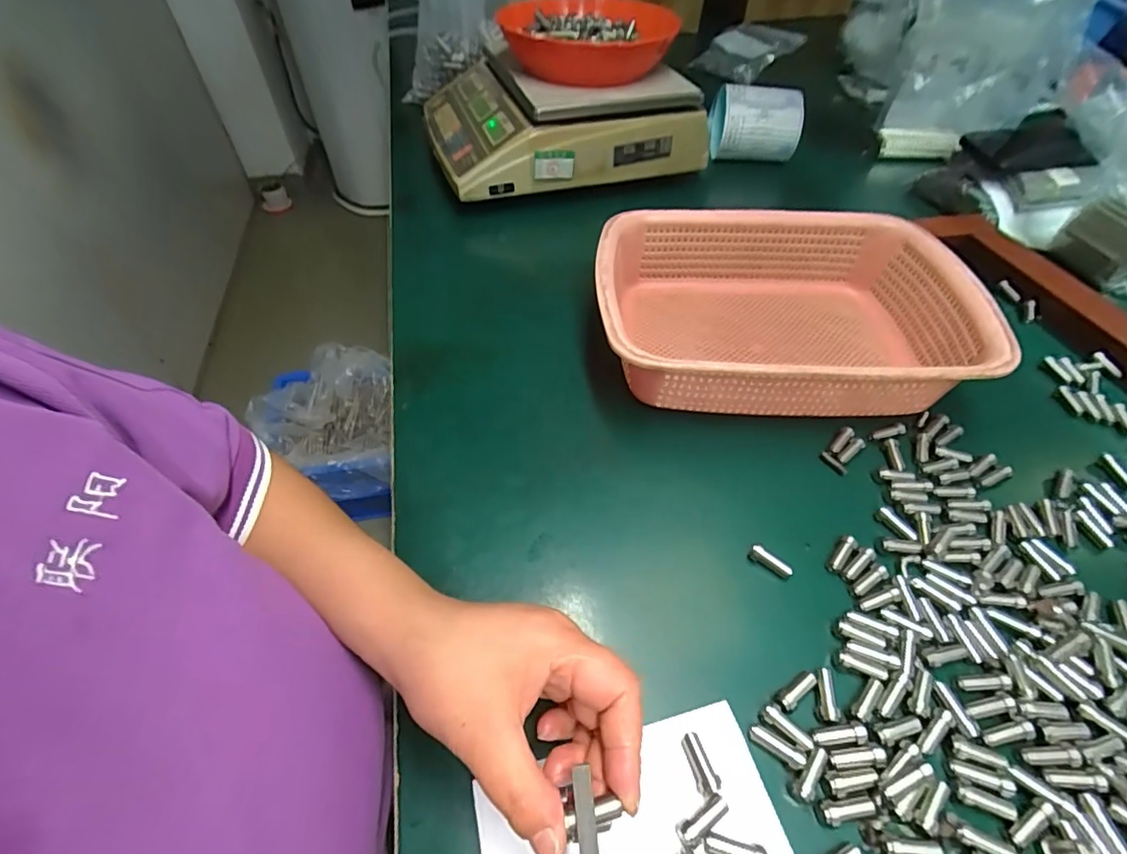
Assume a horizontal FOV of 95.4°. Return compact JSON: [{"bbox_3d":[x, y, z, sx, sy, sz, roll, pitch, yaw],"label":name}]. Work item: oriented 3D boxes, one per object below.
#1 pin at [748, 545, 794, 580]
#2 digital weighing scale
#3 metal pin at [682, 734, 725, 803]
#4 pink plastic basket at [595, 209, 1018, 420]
[{"bbox_3d":[0.134,0.087,0.330,0.027,0.010,0.008,28,55,22],"label":"pin"},{"bbox_3d":[-0.015,-0.422,0.693,0.327,0.105,0.278,-13,51,-10],"label":"digital weighing scale"},{"bbox_3d":[0.068,0.171,0.257,0.009,0.009,0.031,-16,52,-13],"label":"metal pin"},{"bbox_3d":[0.171,-0.100,0.436,0.280,0.075,0.210,2,50,2],"label":"pink plastic basket"}]

